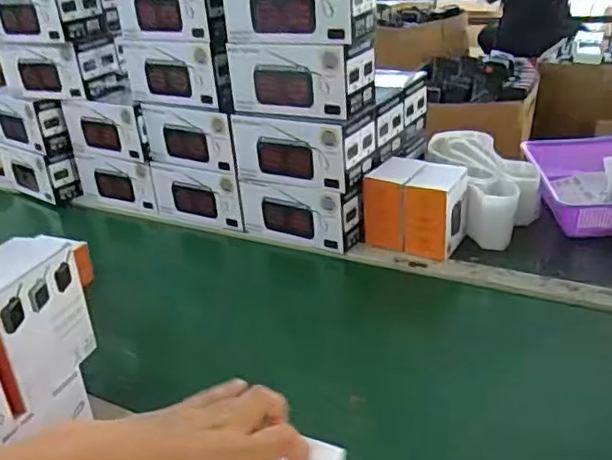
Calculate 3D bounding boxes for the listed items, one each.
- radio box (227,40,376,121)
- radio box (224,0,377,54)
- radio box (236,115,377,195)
[{"bbox_3d":[-0.006,-0.228,0.909,0.196,0.099,0.094,9,30,28],"label":"radio box"},{"bbox_3d":[-0.008,-0.320,0.863,0.197,0.099,0.105,9,30,28],"label":"radio box"},{"bbox_3d":[-0.004,-0.128,0.943,0.197,0.097,0.104,9,30,28],"label":"radio box"}]

